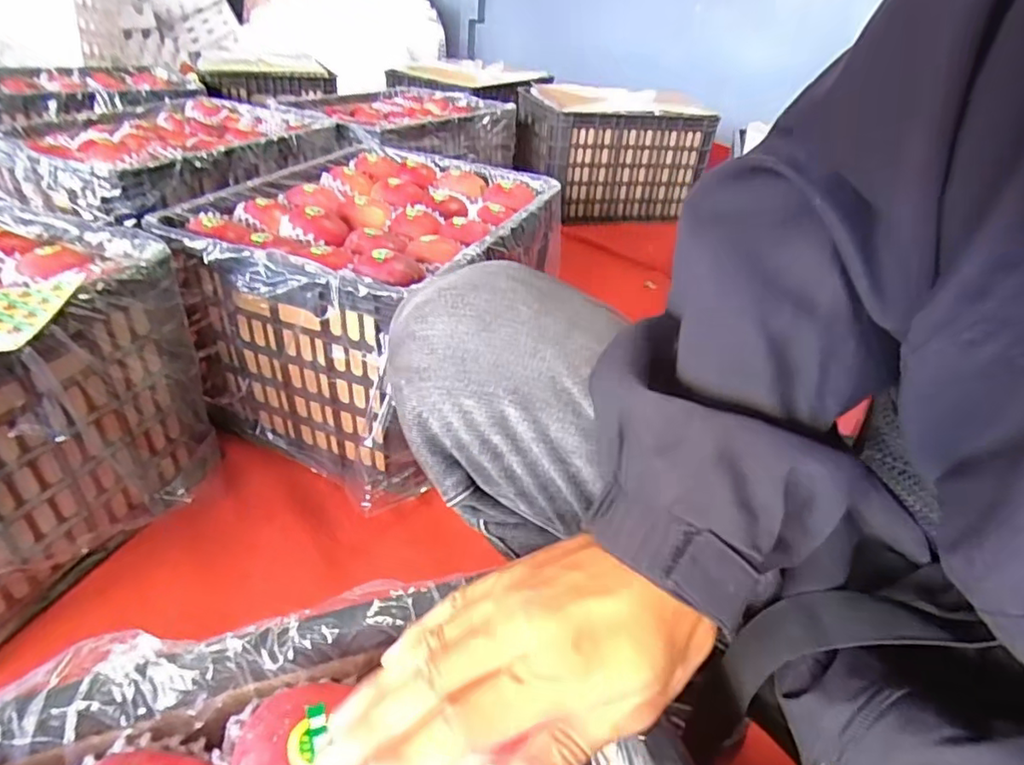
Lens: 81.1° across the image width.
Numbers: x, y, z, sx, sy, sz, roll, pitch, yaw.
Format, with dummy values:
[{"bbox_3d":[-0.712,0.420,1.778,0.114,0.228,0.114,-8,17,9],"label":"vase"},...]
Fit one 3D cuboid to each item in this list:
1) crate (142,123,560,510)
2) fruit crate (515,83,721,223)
[{"bbox_3d":[-0.198,-0.138,0.908,0.378,0.284,0.522,15,35,14],"label":"crate"},{"bbox_3d":[0.294,-0.687,1.776,0.529,0.308,0.323,-7,36,-17],"label":"fruit crate"}]

